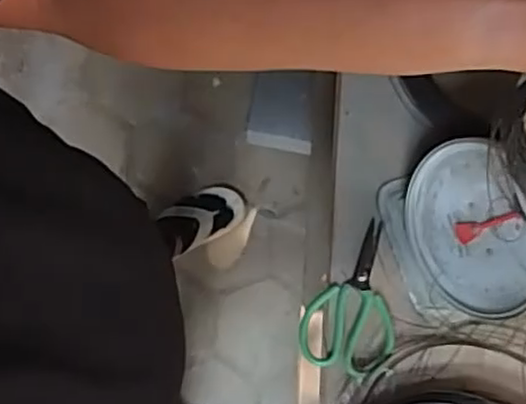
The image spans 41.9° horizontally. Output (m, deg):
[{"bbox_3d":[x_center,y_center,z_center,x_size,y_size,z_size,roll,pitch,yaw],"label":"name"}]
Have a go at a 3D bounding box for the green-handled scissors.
[{"bbox_3d":[0.095,0.107,0.777,0.099,0.026,0.169,3,80,-1],"label":"green-handled scissors"}]

